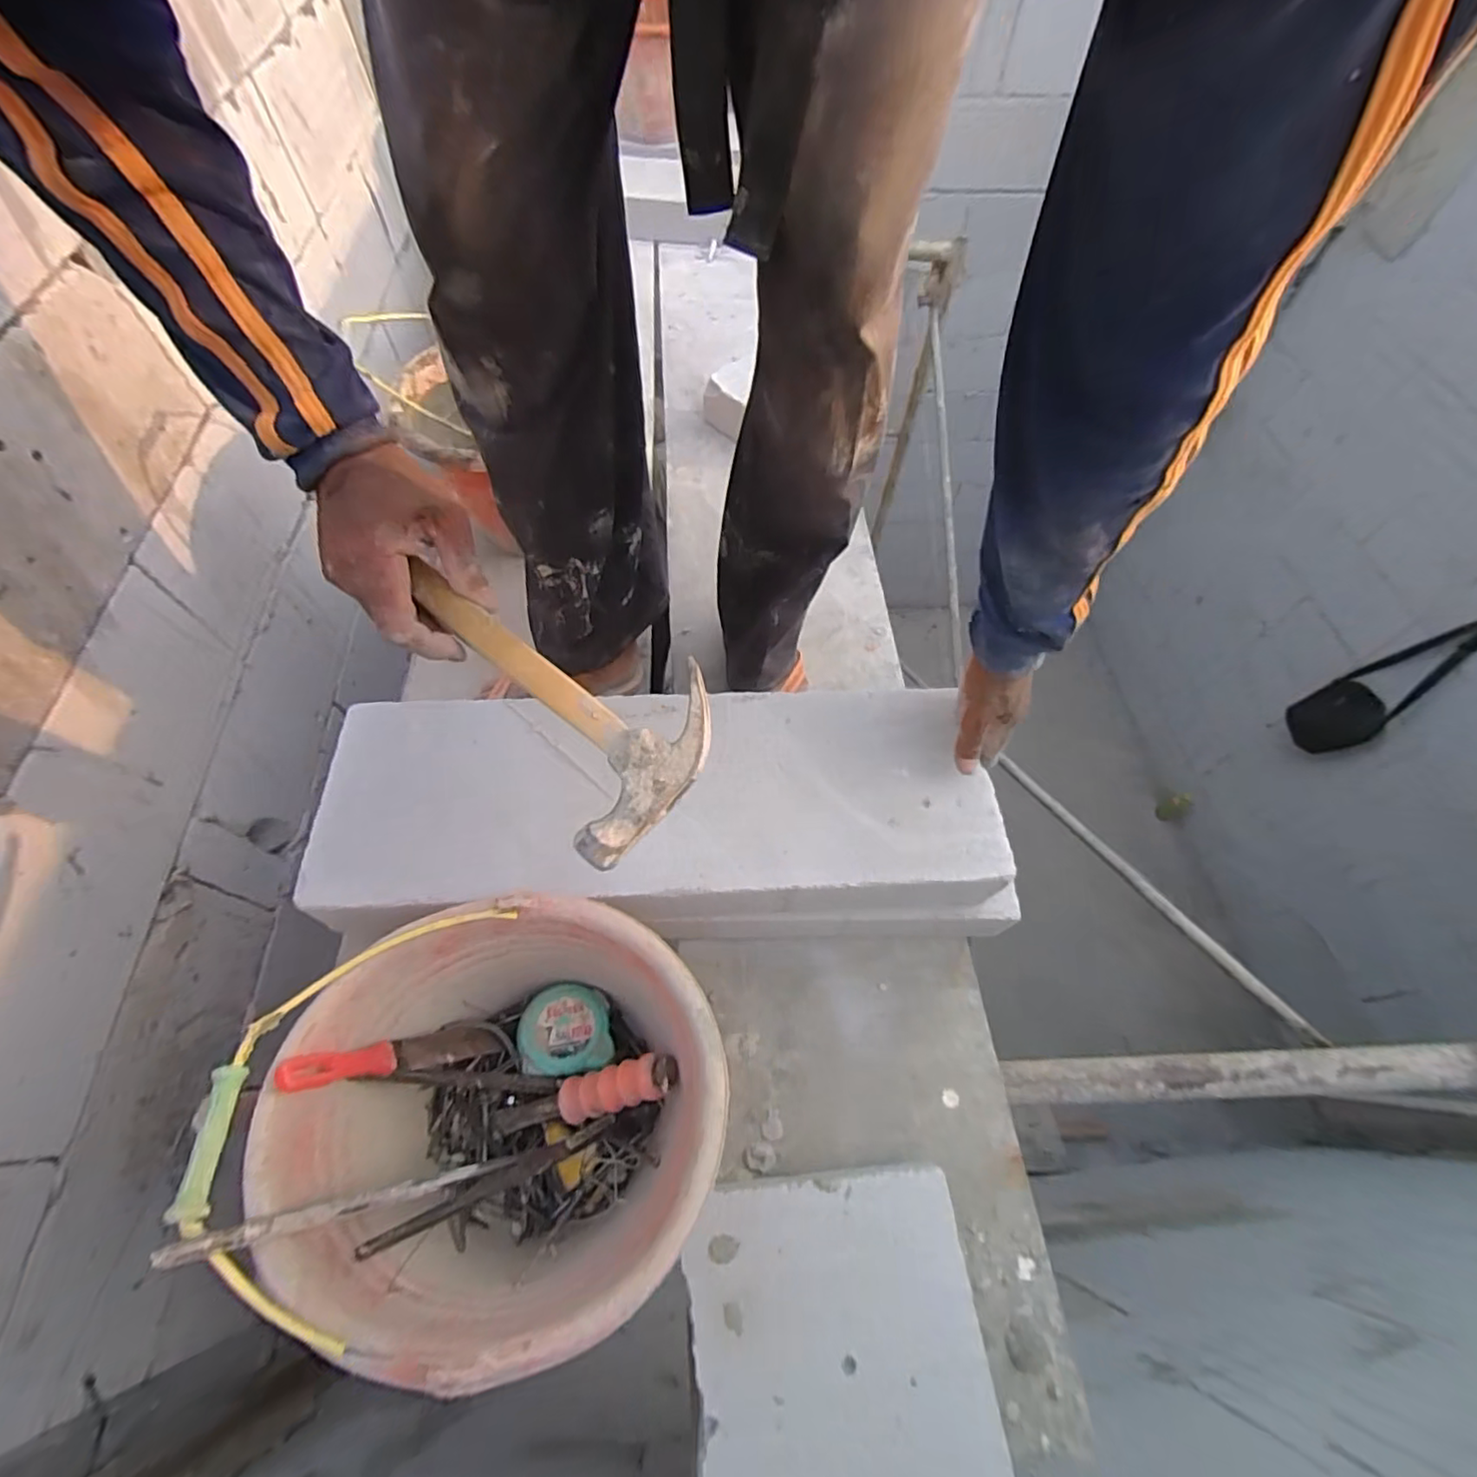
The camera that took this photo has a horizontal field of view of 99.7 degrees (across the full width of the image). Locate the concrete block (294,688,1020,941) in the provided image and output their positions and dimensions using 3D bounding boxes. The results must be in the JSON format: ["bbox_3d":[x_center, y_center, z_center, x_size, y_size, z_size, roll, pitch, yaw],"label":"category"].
[{"bbox_3d":[-0.060,0.082,0.616,0.603,0.153,0.220,2,60,-4],"label":"concrete block"}]

